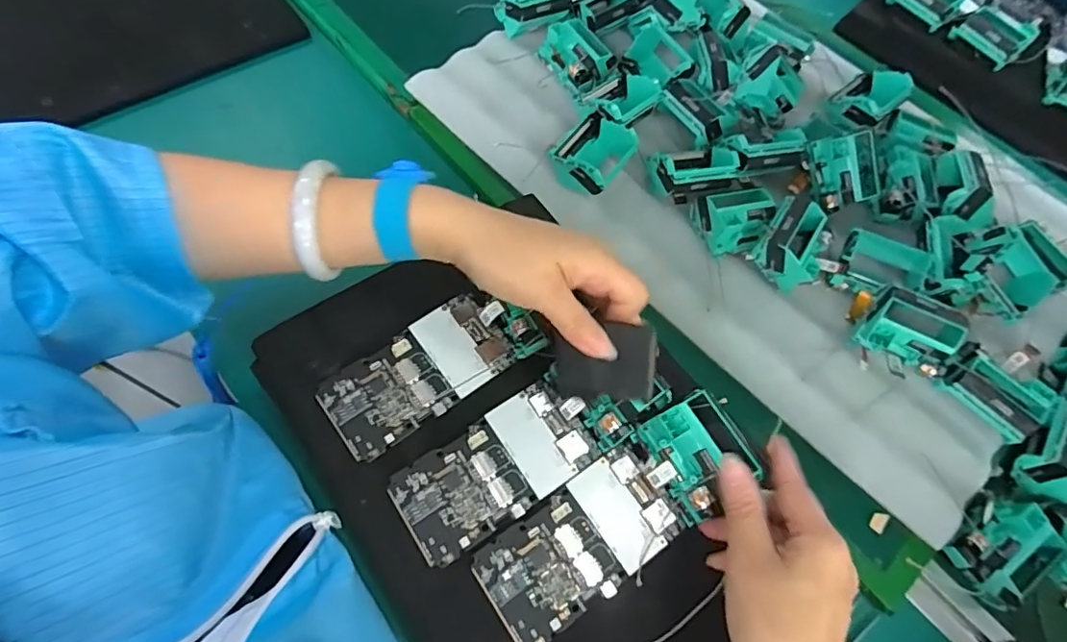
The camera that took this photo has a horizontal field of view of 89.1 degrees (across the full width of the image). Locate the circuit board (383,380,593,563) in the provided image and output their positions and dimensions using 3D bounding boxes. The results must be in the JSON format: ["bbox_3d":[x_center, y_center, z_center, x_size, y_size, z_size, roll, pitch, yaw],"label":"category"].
[{"bbox_3d":[-0.027,0.097,0.352,0.120,0.008,0.064,-32,73,-18],"label":"circuit board"}]

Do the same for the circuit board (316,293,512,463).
[{"bbox_3d":[-0.080,0.036,0.374,0.123,0.012,0.063,-34,73,-19],"label":"circuit board"}]

